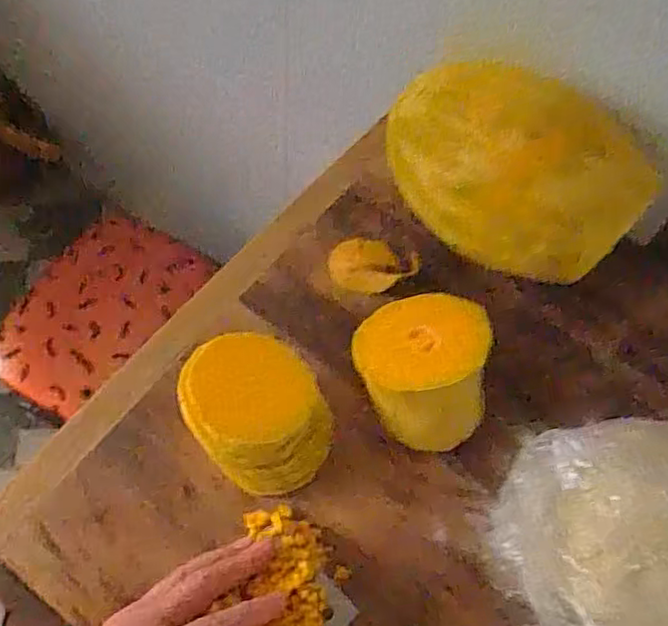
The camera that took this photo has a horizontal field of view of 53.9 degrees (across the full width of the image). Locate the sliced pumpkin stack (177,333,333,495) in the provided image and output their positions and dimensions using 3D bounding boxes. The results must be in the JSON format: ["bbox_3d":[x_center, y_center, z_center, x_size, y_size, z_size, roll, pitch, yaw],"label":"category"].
[{"bbox_3d":[-0.053,0.069,0.460,0.088,0.043,0.115,-32,74,-15],"label":"sliced pumpkin stack"}]

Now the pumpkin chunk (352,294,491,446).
[{"bbox_3d":[0.061,0.037,0.470,0.092,0.061,0.112,1,68,-4],"label":"pumpkin chunk"}]

